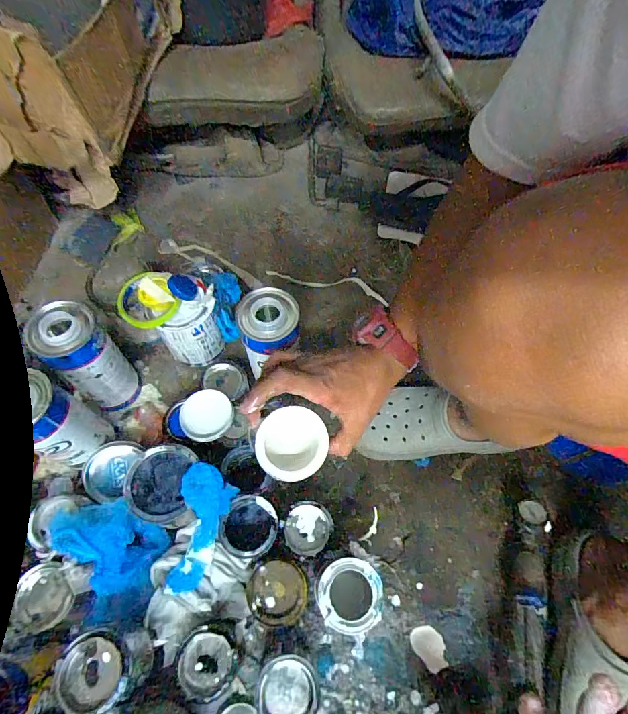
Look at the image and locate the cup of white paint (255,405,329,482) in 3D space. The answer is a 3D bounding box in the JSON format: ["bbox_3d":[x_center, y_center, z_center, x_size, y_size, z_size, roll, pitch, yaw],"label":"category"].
[{"bbox_3d":[-0.027,0.094,0.419,0.077,0.074,0.072,11,74,-15],"label":"cup of white paint"}]

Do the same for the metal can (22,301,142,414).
[{"bbox_3d":[-0.330,0.007,0.587,0.076,0.214,0.079,0,63,-1],"label":"metal can"}]

